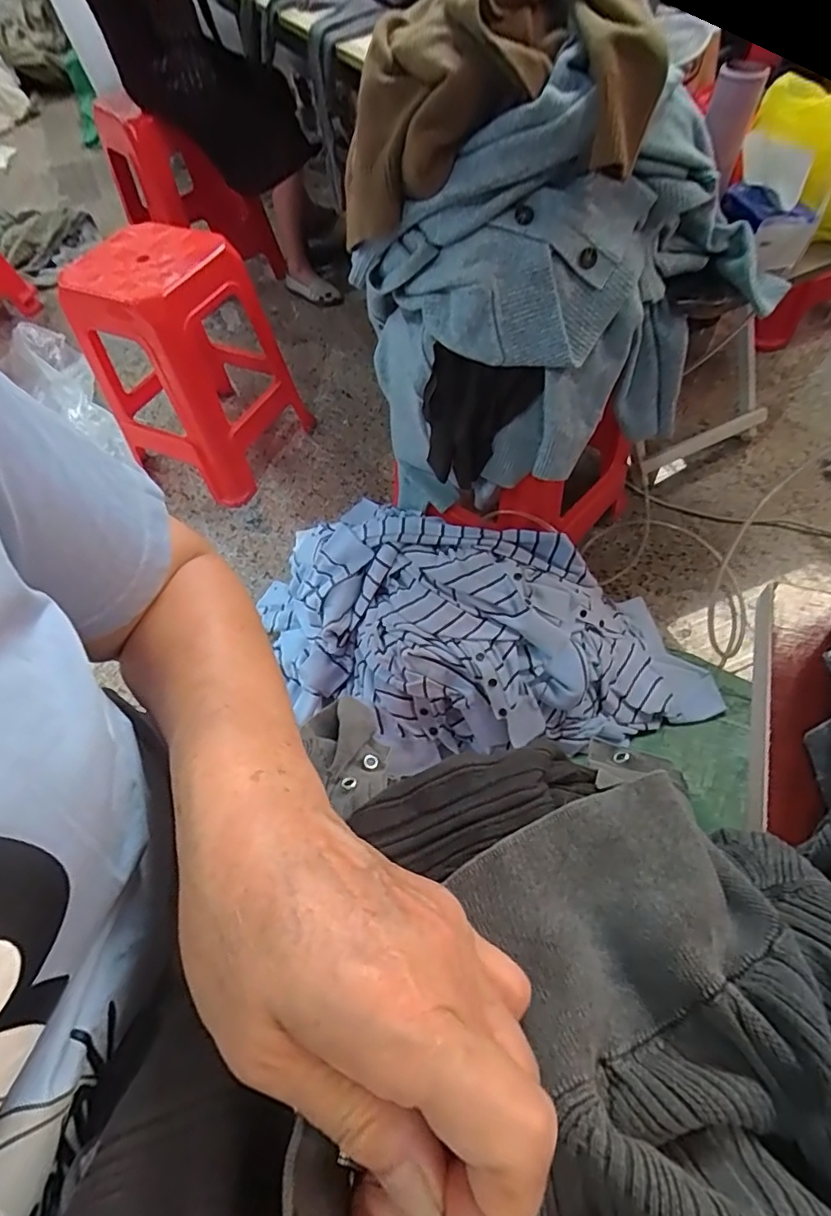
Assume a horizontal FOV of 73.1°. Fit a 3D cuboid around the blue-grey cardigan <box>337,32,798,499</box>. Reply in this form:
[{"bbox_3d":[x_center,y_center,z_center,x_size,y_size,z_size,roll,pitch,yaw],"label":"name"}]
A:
[{"bbox_3d":[0.205,-0.378,0.845,0.565,0.564,0.249,0,57,5],"label":"blue-grey cardigan"}]

